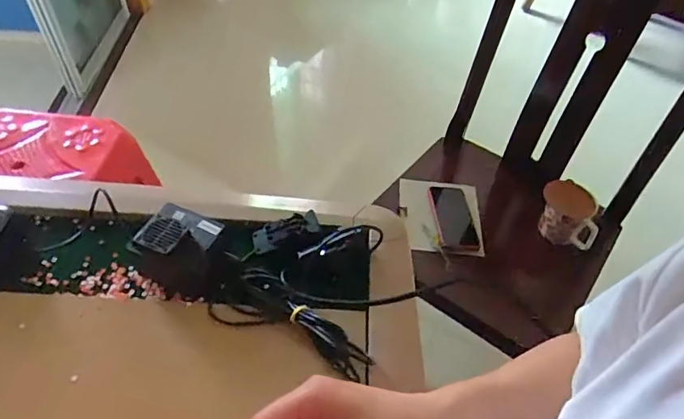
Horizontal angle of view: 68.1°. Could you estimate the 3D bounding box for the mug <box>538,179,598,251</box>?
[{"bbox_3d":[0.442,0.009,0.983,0.121,0.088,0.091,28,53,20],"label":"mug"}]

